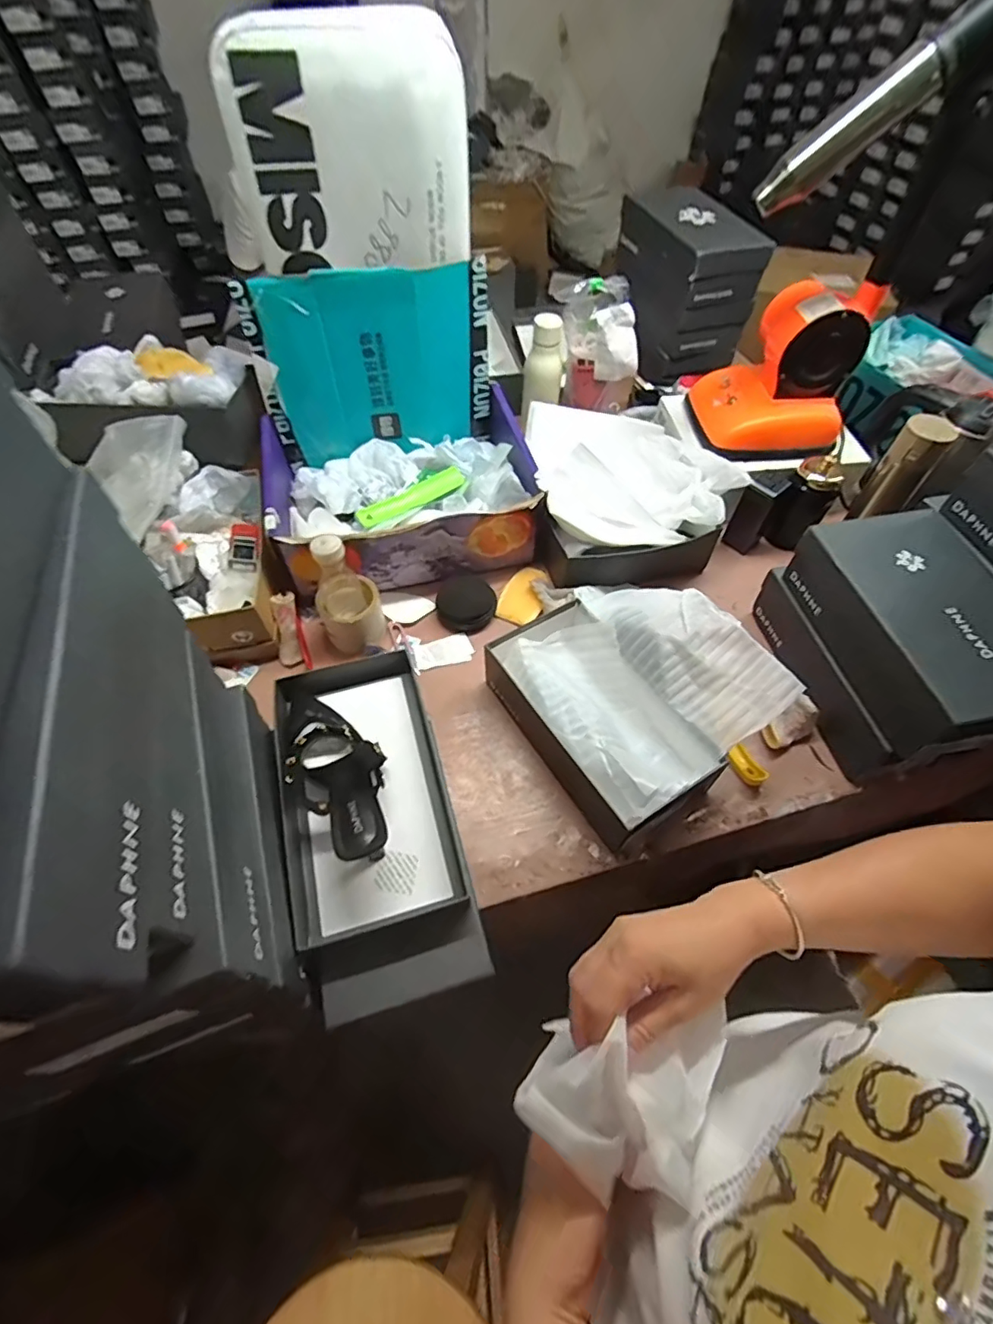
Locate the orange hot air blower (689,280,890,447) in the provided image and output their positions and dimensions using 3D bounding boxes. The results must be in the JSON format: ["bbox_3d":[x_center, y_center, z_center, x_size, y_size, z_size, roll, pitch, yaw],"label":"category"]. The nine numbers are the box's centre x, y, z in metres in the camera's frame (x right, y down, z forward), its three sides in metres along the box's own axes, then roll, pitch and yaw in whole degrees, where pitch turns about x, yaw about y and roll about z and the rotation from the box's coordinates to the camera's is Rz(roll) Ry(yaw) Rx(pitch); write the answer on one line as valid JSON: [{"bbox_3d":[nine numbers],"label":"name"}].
[{"bbox_3d":[0.450,-0.465,0.880,0.216,0.181,0.165,-1,56,-2],"label":"orange hot air blower"}]

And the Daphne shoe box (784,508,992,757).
[{"bbox_3d":[0.523,-0.047,0.694,0.182,0.088,0.292,-9,57,-7],"label":"Daphne shoe box"}]

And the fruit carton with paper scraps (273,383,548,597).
[{"bbox_3d":[-0.152,-0.270,0.916,0.393,0.136,0.290,-11,57,-9],"label":"fruit carton with paper scraps"}]

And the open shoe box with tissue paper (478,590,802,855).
[{"bbox_3d":[0.172,0.034,0.737,0.273,0.129,0.299,-32,63,-20],"label":"open shoe box with tissue paper"}]

